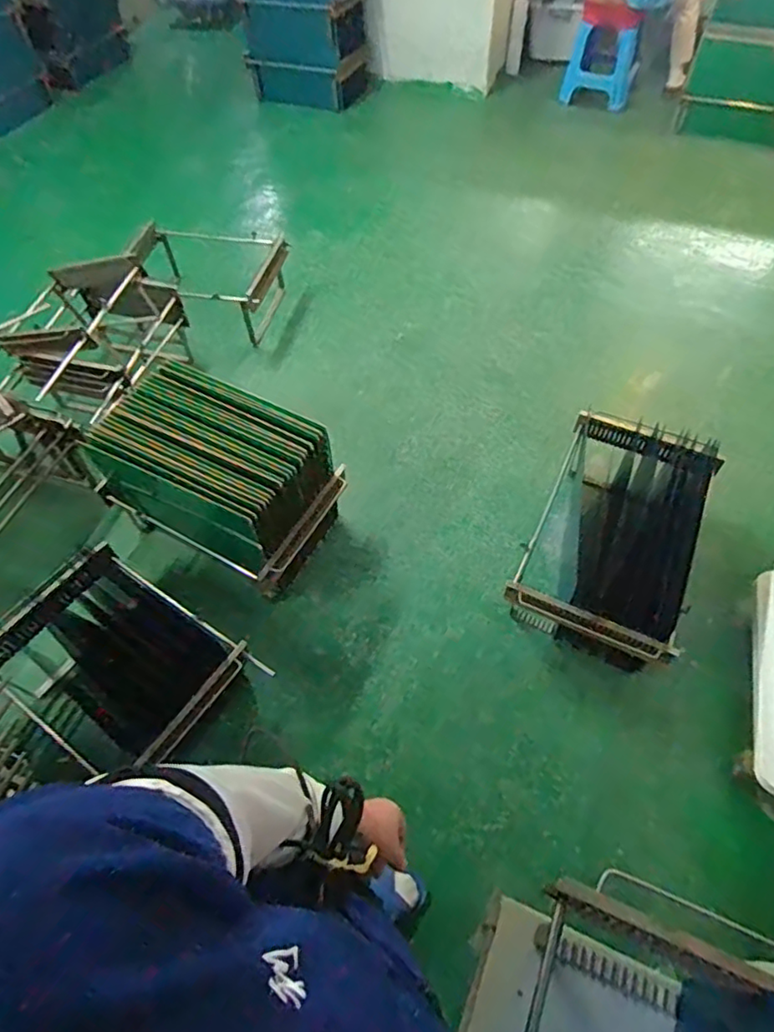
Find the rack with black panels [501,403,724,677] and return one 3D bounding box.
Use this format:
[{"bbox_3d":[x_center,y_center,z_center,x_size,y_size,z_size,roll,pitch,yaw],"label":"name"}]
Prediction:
[{"bbox_3d":[0.656,0.066,1.728,0.427,0.340,0.722,22,59,18],"label":"rack with black panels"}]

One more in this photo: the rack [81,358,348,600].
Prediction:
[{"bbox_3d":[-0.517,-0.127,1.777,0.717,0.508,0.385,24,60,19],"label":"rack"}]

